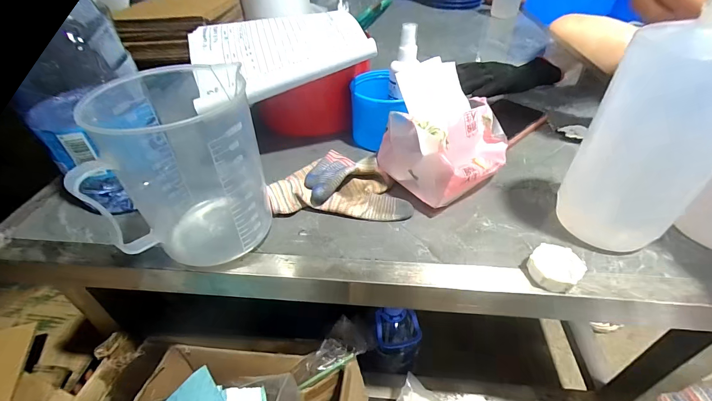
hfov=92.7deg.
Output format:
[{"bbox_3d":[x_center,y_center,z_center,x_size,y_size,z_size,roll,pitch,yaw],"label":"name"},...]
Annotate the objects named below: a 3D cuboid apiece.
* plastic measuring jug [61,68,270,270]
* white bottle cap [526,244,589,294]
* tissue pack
[{"bbox_3d":[-0.144,-0.022,0.298,0.117,0.121,0.118,-12,43,-17],"label":"plastic measuring jug"},{"bbox_3d":[0.166,0.057,0.284,0.038,0.019,0.037,2,41,-1],"label":"white bottle cap"},{"bbox_3d":[0.098,-0.070,0.357,0.119,0.113,0.104,-29,50,-31],"label":"tissue pack"}]

